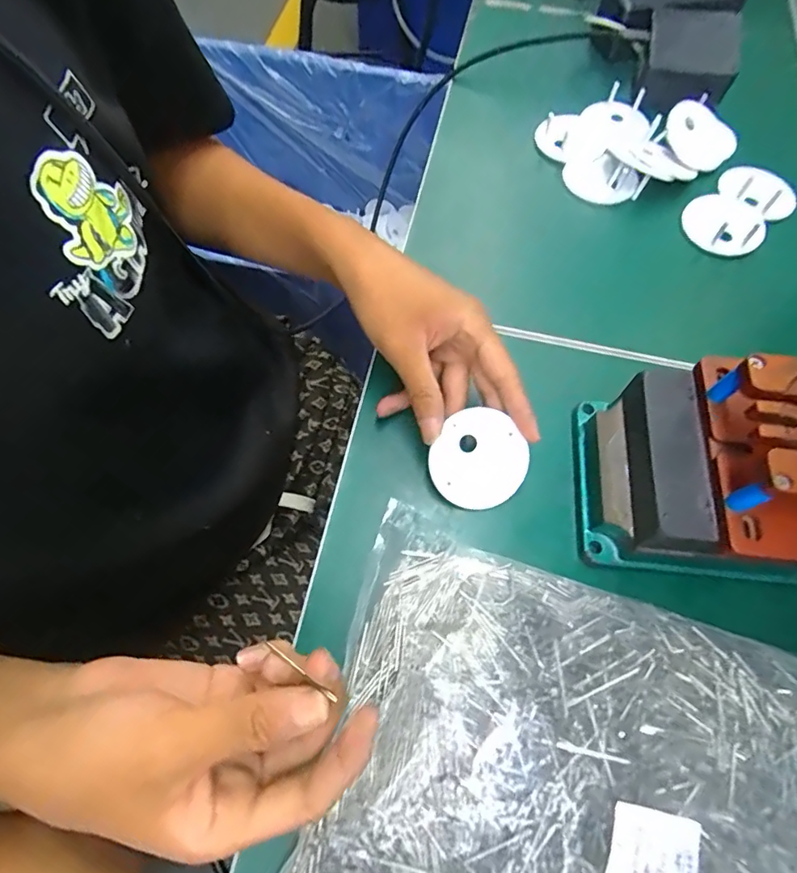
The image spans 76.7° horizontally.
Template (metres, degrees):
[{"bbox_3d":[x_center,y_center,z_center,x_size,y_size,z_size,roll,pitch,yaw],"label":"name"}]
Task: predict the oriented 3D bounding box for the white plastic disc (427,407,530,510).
[{"bbox_3d":[0.051,0.016,0.318,0.062,0.006,0.059,-1,100,-9],"label":"white plastic disc"}]

